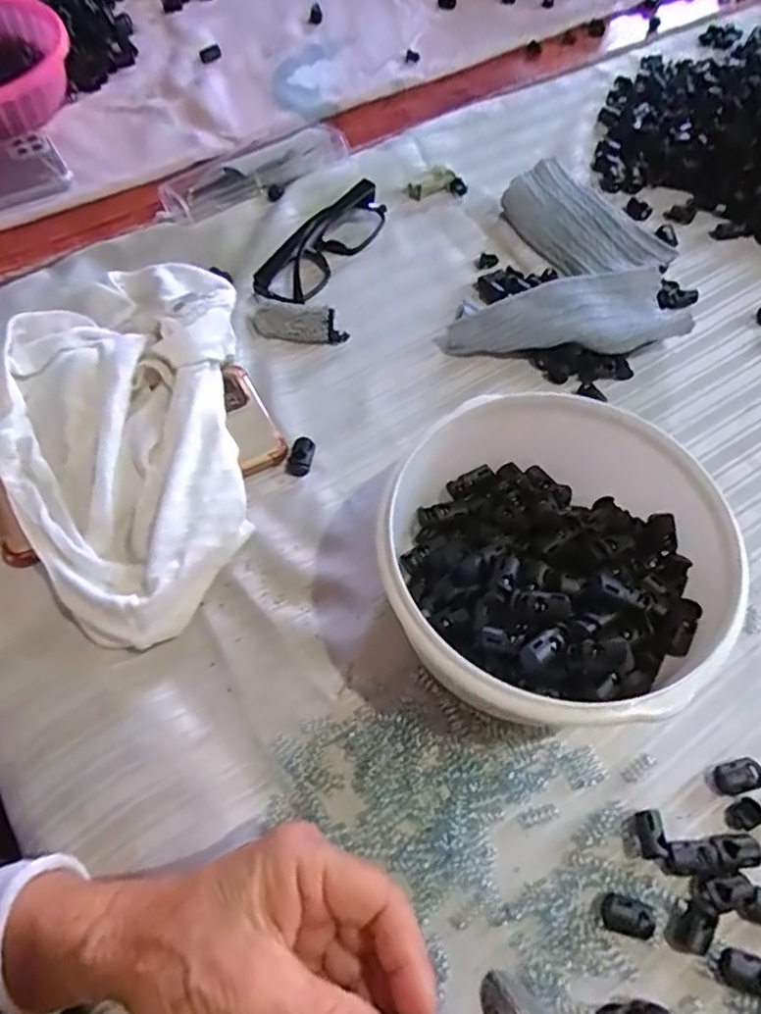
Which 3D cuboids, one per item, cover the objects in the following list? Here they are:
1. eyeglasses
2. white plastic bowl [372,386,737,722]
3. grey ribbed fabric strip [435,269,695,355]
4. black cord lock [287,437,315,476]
[{"bbox_3d":[-0.037,-0.197,0.474,0.035,0.026,0.131,28,63,15],"label":"eyeglasses"},{"bbox_3d":[0.092,0.020,0.328,0.177,0.074,0.167,0,60,0],"label":"white plastic bowl"},{"bbox_3d":[0.123,-0.121,0.431,0.153,0.034,0.052,-10,60,-6],"label":"grey ribbed fabric strip"},{"bbox_3d":[-0.048,-0.031,0.392,0.014,0.009,0.024,15,61,8],"label":"black cord lock"}]

